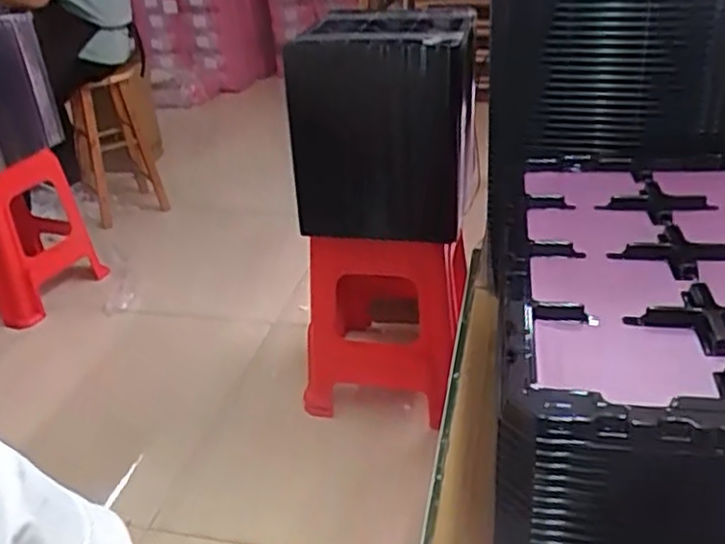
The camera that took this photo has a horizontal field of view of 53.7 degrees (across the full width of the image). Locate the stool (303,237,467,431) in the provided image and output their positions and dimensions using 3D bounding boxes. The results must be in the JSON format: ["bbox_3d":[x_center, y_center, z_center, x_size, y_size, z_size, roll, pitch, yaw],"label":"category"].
[{"bbox_3d":[0.074,0.087,1.795,0.389,0.461,0.393,10,32,25],"label":"stool"}]

